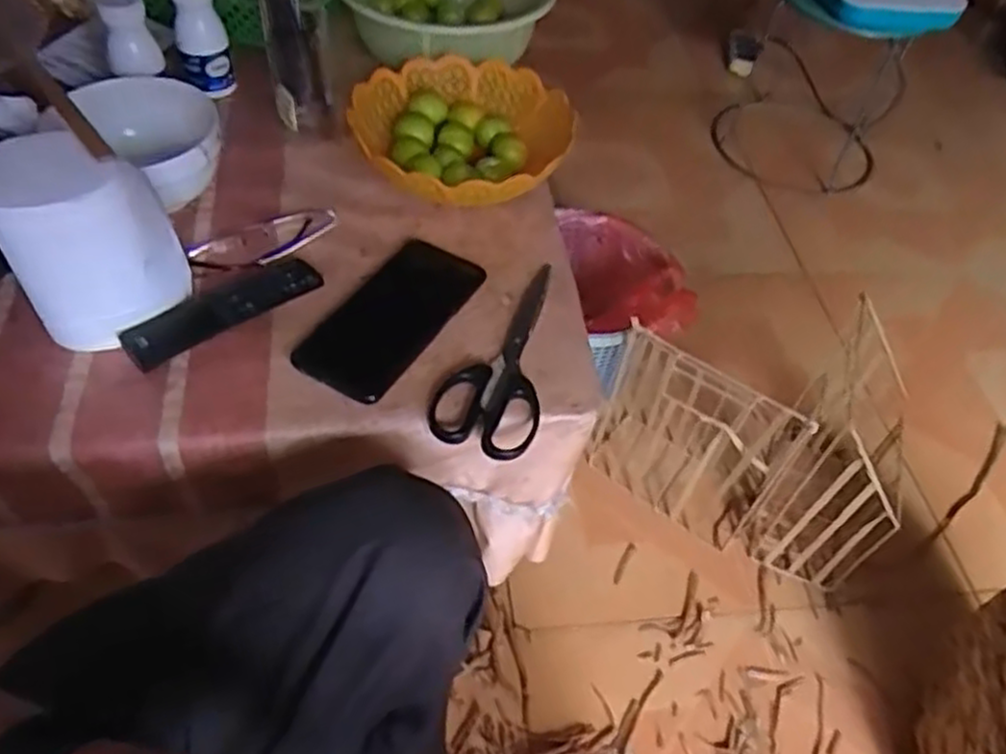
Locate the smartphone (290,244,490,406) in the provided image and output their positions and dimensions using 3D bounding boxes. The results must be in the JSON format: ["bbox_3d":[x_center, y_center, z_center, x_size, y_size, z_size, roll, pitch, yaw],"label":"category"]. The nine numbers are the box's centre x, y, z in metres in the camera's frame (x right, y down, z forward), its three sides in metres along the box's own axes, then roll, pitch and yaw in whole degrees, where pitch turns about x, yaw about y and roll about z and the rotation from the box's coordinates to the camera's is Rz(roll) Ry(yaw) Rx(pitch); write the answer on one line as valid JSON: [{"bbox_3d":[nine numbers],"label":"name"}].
[{"bbox_3d":[-0.085,-0.050,0.586,0.075,0.007,0.166,26,53,15],"label":"smartphone"}]

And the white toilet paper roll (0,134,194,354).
[{"bbox_3d":[-0.283,-0.090,0.516,0.099,0.127,0.078,6,51,0],"label":"white toilet paper roll"}]

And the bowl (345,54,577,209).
[{"bbox_3d":[-0.033,-0.219,0.699,0.194,0.056,0.191,2,51,-3],"label":"bowl"}]

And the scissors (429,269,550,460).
[{"bbox_3d":[0.008,-0.022,0.577,0.075,0.008,0.193,17,52,9],"label":"scissors"}]

